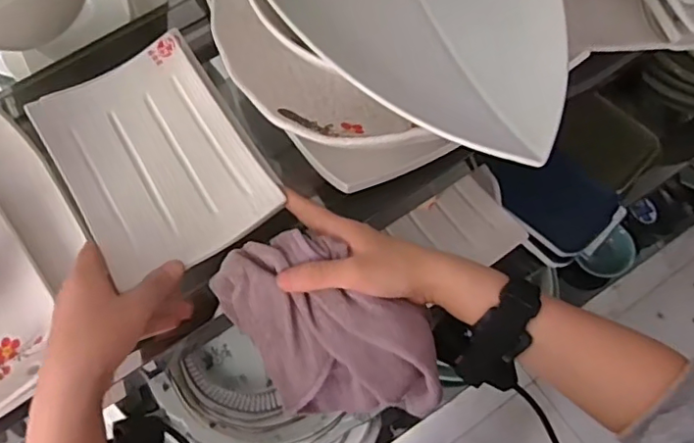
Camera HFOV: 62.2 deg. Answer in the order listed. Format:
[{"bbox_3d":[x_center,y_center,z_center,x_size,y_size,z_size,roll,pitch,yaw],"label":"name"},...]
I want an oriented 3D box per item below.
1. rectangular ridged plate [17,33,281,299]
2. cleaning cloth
[{"bbox_3d":[-0.163,-0.056,0.492,0.150,0.034,0.214,-32,72,-9],"label":"rectangular ridged plate"},{"bbox_3d":[-0.010,0.083,0.424,0.121,0.041,0.169,-27,97,14],"label":"cleaning cloth"}]

